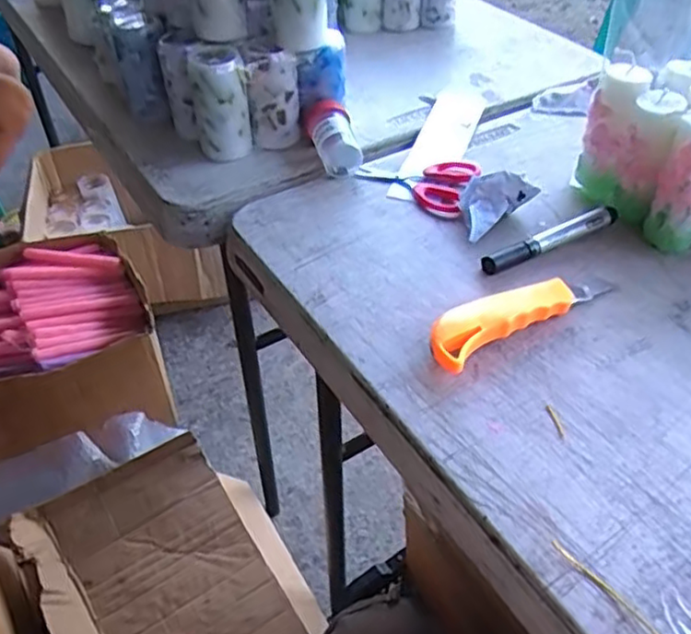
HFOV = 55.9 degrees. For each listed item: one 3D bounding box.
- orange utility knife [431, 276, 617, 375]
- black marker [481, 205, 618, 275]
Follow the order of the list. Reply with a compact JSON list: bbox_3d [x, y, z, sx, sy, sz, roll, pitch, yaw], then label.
[{"bbox_3d":[0.128,-0.007,0.475,0.170,0.022,0.037,-27,51,-24],"label":"orange utility knife"},{"bbox_3d":[0.172,-0.065,0.537,0.144,0.018,0.017,-23,49,-21],"label":"black marker"}]

